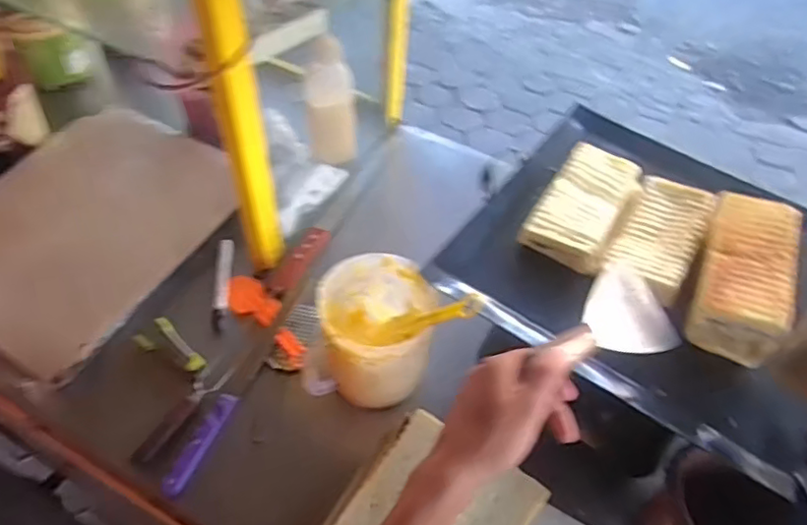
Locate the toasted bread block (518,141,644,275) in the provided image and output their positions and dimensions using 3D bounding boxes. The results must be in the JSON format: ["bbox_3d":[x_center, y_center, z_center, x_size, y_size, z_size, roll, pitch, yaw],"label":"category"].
[{"bbox_3d":[0.217,-0.070,0.717,0.092,0.040,0.177,26,55,18],"label":"toasted bread block"}]

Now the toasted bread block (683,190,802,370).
[{"bbox_3d":[0.355,0.007,0.631,0.081,0.068,0.186,21,53,15],"label":"toasted bread block"}]

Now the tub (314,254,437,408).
[{"bbox_3d":[-0.032,0.080,0.691,0.120,0.126,0.129,1,51,-1],"label":"tub"}]

